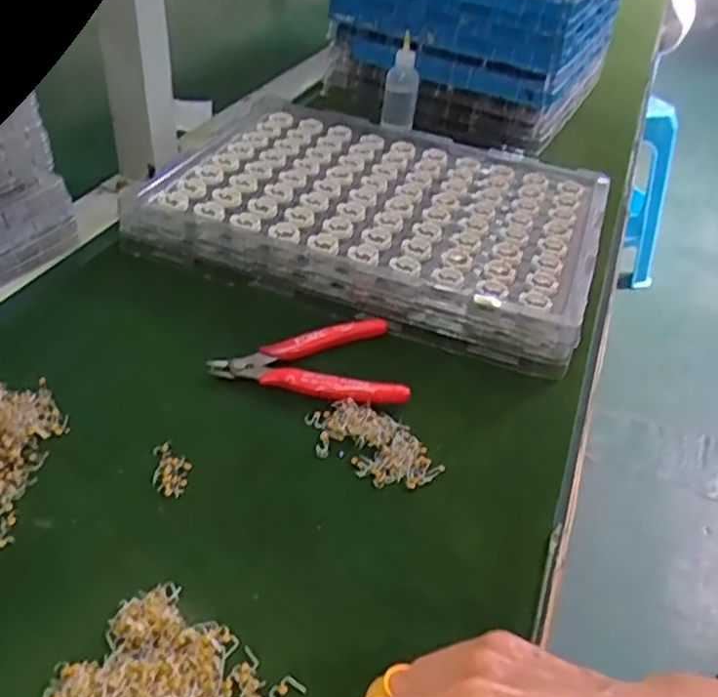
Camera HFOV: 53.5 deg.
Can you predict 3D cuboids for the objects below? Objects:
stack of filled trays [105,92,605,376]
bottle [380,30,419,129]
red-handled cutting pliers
[{"bbox_3d":[0.024,-0.115,0.604,0.342,0.050,0.266,16,39,13],"label":"stack of filled trays"},{"bbox_3d":[0.046,-0.288,0.776,0.035,0.096,0.032,6,37,0],"label":"bottle"},{"bbox_3d":[-0.034,0.008,0.463,0.118,0.015,0.081,-1,38,-8],"label":"red-handled cutting pliers"}]

